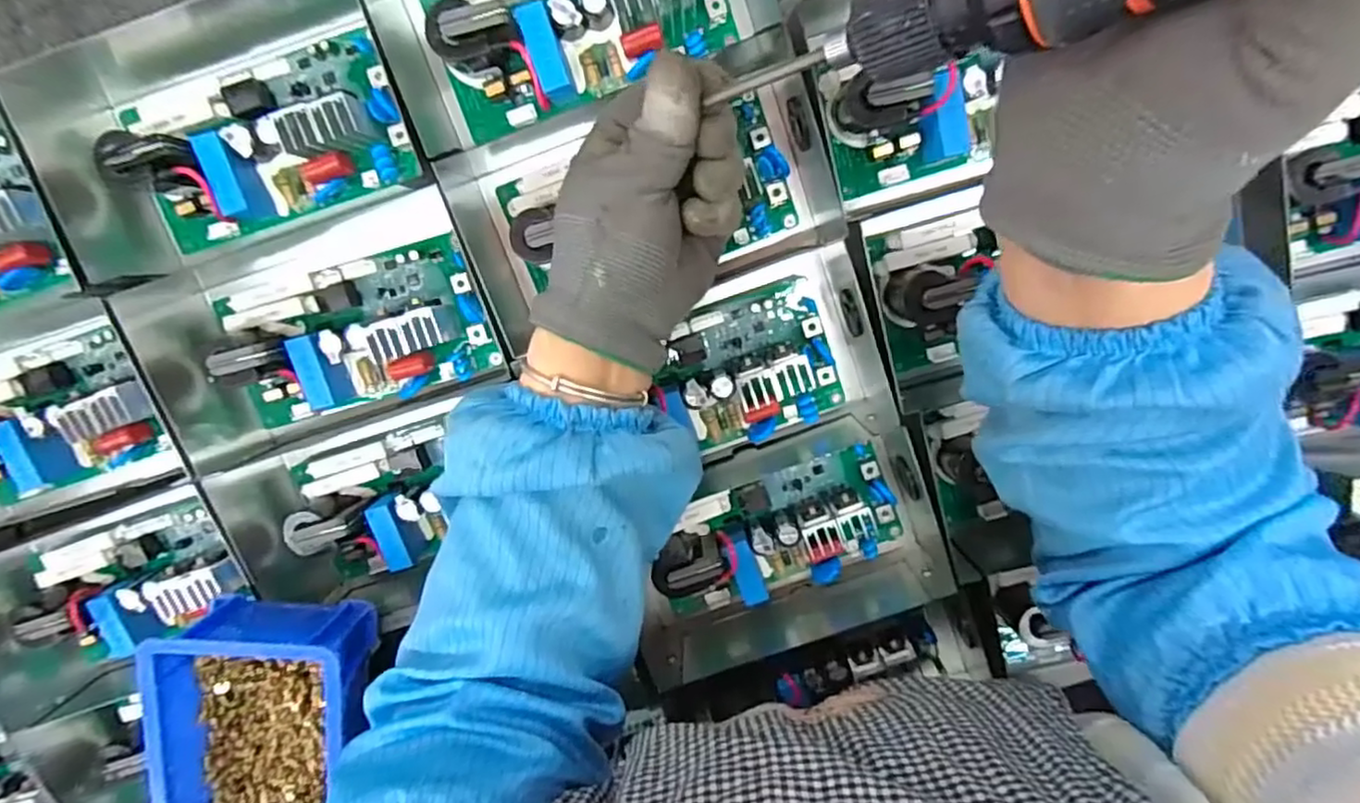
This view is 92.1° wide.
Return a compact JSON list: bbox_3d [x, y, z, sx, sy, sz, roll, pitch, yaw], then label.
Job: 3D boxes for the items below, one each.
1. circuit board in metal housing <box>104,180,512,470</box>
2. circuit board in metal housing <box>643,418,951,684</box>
[{"bbox_3d":[-0.216,-0.040,0.387,0.208,0.067,0.111,-18,102,4],"label":"circuit board in metal housing"},{"bbox_3d":[0.058,0.100,0.415,0.202,0.050,0.135,-22,102,5],"label":"circuit board in metal housing"}]

